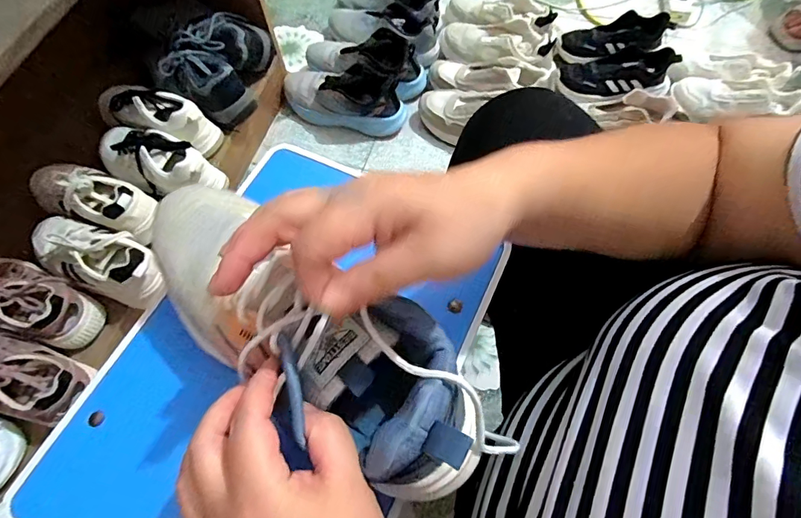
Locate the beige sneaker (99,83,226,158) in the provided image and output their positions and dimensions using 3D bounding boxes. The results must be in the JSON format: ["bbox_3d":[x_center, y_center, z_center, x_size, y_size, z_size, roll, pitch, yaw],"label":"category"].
[{"bbox_3d":[-0.454,-0.265,0.803,0.225,0.101,0.091,25,69,12],"label":"beige sneaker"}]

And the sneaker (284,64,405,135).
[{"bbox_3d":[-0.128,-0.360,0.945,0.280,0.097,0.105,19,68,9],"label":"sneaker"}]

